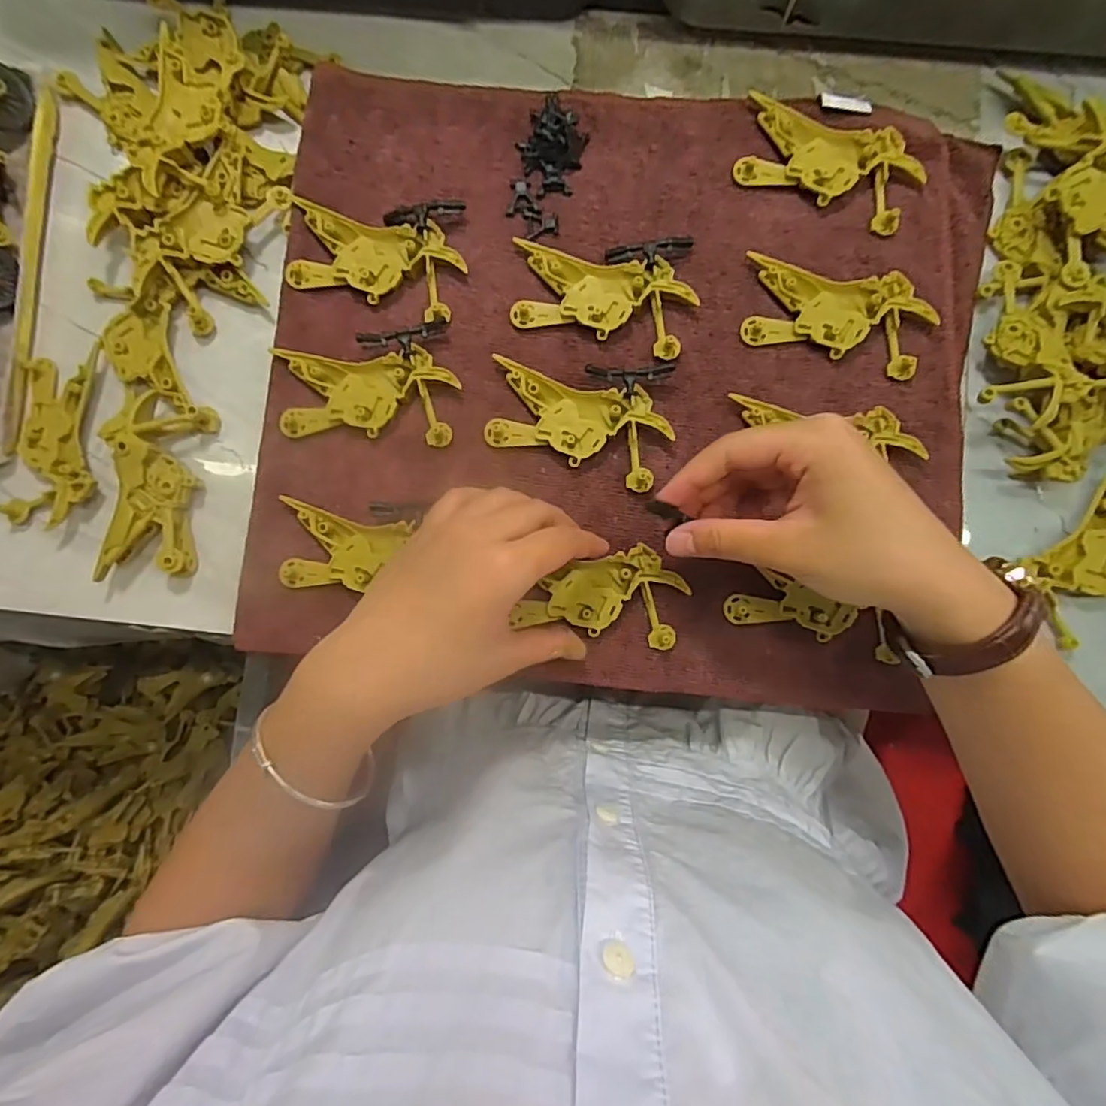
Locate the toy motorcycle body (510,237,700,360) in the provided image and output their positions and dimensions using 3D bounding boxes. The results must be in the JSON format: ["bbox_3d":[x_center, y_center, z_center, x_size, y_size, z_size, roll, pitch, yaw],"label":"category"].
[{"bbox_3d":[0.025,-0.144,0.331,0.101,0.009,0.048,14,87,2],"label":"toy motorcycle body"}]

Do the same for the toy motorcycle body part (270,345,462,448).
[{"bbox_3d":[-0.104,-0.089,0.331,0.097,0.011,0.049,4,87,1],"label":"toy motorcycle body part"}]

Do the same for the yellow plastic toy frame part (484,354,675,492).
[{"bbox_3d":[0.014,-0.072,0.327,0.098,0.007,0.049,18,87,2],"label":"yellow plastic toy frame part"}]

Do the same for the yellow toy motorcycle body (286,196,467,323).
[{"bbox_3d":[-0.100,-0.166,0.334,0.096,0.009,0.050,17,87,2],"label":"yellow toy motorcycle body"}]

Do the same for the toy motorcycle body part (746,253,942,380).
[{"bbox_3d":[0.156,-0.134,0.327,0.101,0.011,0.049,15,87,2],"label":"toy motorcycle body part"}]

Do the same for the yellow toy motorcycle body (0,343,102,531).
[{"bbox_3d":[-0.283,-0.066,0.333,0.048,0.013,0.101,6,87,1],"label":"yellow toy motorcycle body"}]

